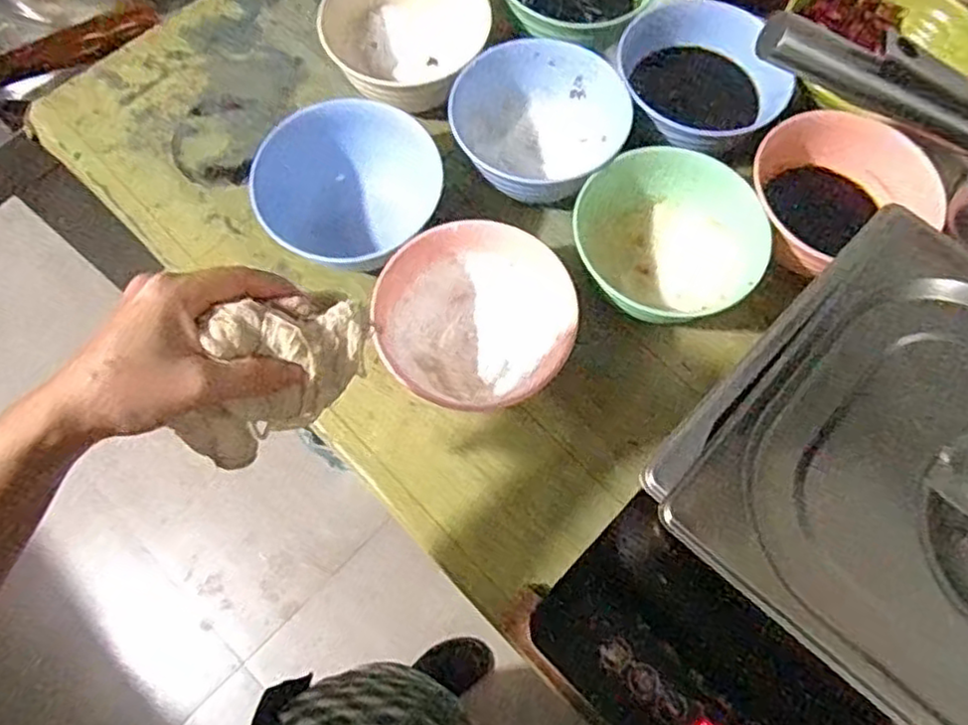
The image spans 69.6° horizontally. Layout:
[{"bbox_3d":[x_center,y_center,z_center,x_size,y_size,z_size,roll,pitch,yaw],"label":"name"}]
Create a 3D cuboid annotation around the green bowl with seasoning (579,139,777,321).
[{"bbox_3d":[0.166,-0.114,0.622,0.162,0.062,0.151,0,68,-1],"label":"green bowl with seasoning"}]

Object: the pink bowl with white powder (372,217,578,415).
[{"bbox_3d":[-0.007,-0.031,0.607,0.160,0.092,0.156,0,68,-1],"label":"pink bowl with white powder"}]

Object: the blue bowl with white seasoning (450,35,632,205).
[{"bbox_3d":[0.054,-0.228,0.671,0.158,0.086,0.145,0,68,-1],"label":"blue bowl with white seasoning"}]

